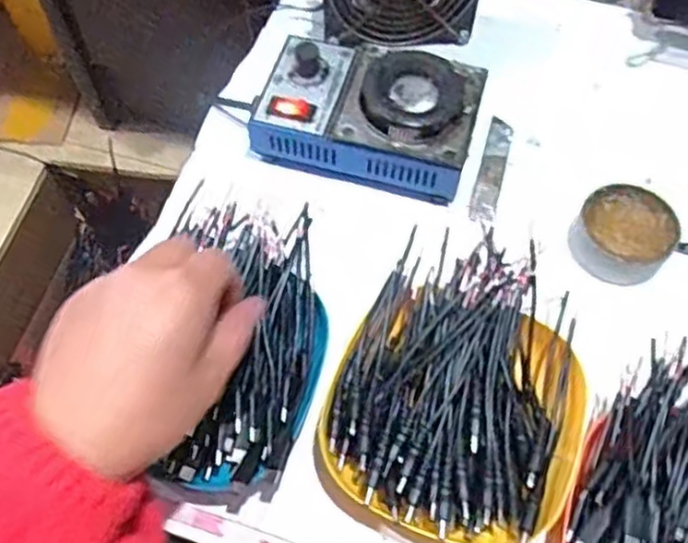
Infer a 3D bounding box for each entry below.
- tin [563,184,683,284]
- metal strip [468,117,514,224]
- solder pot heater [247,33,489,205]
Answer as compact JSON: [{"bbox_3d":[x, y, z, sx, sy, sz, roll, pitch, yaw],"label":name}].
[{"bbox_3d":[0.187,-0.026,0.473,0.060,0.020,0.068,34,67,17],"label":"tin"},{"bbox_3d":[0.108,-0.074,0.518,0.018,0.004,0.092,14,62,8],"label":"metal strip"},{"bbox_3d":[0.016,-0.112,0.497,0.146,0.048,0.097,15,62,8],"label":"solder pot heater"}]

